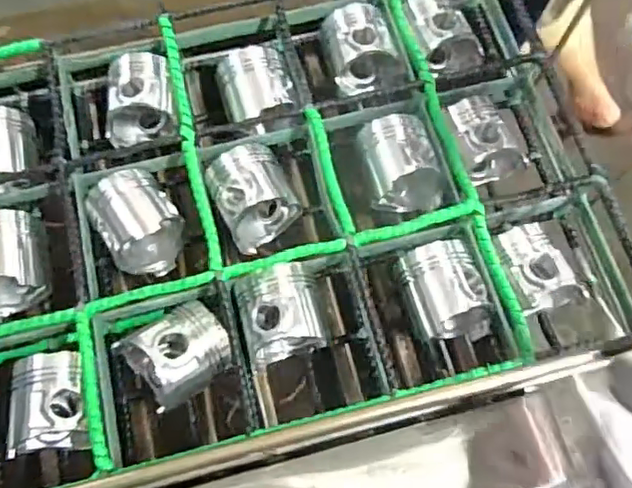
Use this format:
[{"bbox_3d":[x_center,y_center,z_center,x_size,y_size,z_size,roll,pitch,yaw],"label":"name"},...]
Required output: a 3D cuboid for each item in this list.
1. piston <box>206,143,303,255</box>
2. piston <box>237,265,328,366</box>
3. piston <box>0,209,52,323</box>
[{"bbox_3d":[-0.067,-0.053,0.642,0.082,0.070,0.105,-21,71,-7],"label":"piston"},{"bbox_3d":[-0.033,0.073,0.607,0.081,0.087,0.089,-15,71,-5],"label":"piston"},{"bbox_3d":[-0.321,0.019,0.612,0.075,0.062,0.105,-14,70,-4],"label":"piston"}]

